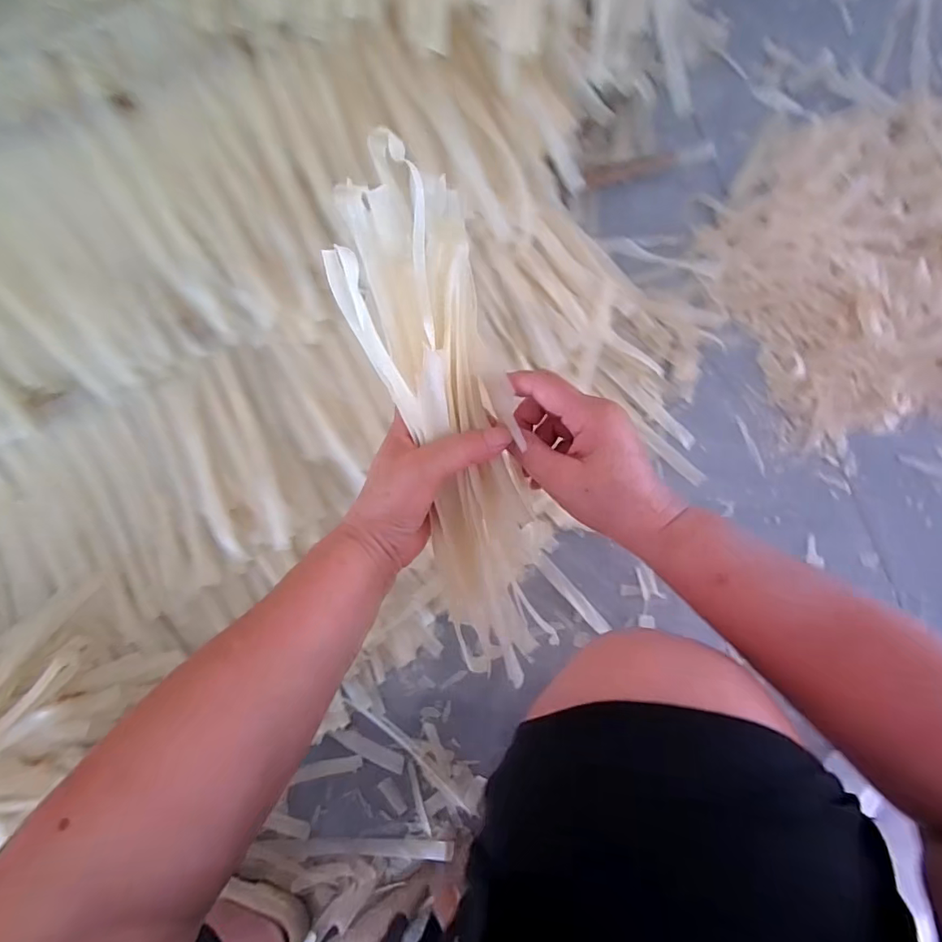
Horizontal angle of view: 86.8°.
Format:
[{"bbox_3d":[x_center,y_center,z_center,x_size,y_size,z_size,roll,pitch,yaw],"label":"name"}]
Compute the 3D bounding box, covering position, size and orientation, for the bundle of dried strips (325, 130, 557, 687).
[{"bbox_3d":[-0.011,-0.017,0.338,0.080,0.054,0.337,-12,108,4],"label":"bundle of dried strips"}]

